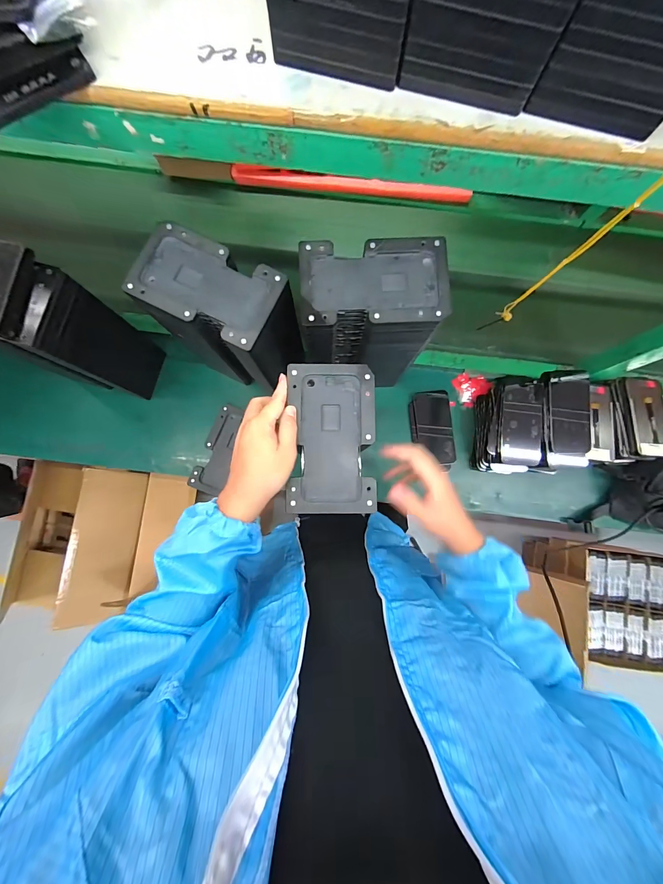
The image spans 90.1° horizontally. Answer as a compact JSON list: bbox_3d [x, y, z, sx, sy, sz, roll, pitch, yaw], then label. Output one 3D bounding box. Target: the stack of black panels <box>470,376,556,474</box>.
[{"bbox_3d":[0.368,-0.033,0.673,0.126,0.084,0.190,5,84,0],"label":"stack of black panels"}]

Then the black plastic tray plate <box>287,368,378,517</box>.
[{"bbox_3d":[0.001,-0.006,0.419,0.108,0.011,0.188,-1,84,-1],"label":"black plastic tray plate"}]

